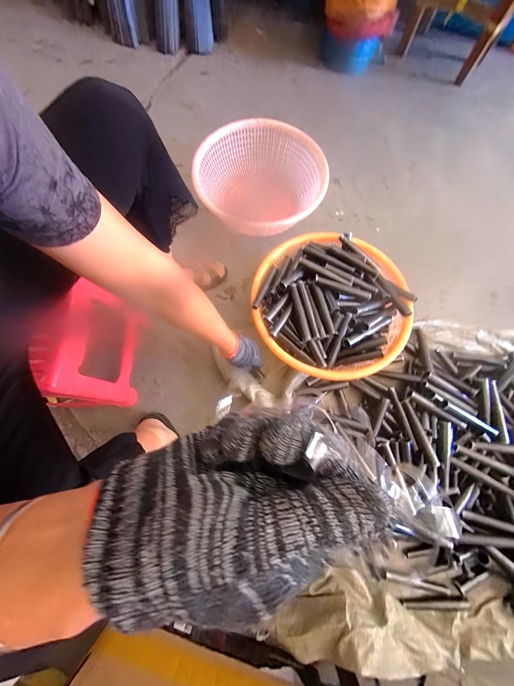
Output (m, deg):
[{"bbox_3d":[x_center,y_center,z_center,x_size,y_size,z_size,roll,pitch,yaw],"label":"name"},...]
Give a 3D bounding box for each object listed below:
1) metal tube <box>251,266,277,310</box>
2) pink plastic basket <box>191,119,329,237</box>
[{"bbox_3d":[0.023,-0.149,0.610,0.016,0.023,0.147,22,62,5],"label":"metal tube"},{"bbox_3d":[0.005,-0.520,0.791,0.360,0.162,0.379,0,75,0],"label":"pink plastic basket"}]

